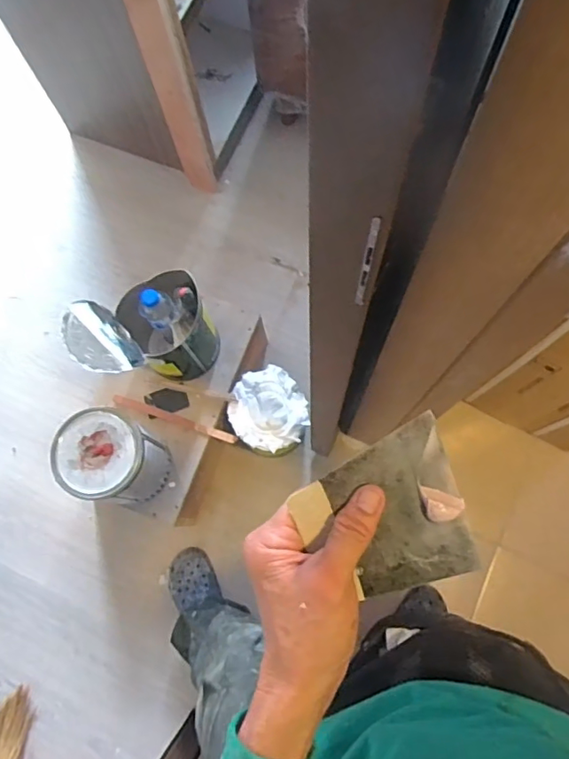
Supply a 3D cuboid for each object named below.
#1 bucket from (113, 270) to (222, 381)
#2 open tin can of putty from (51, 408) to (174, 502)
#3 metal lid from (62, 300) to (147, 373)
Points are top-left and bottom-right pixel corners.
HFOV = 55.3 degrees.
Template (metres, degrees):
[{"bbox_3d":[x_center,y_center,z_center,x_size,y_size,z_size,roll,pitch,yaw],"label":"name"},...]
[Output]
[{"bbox_3d":[-0.230,-0.113,1.115,0.161,0.210,0.171,-1,75,3],"label":"bucket"},{"bbox_3d":[-0.329,0.158,1.052,0.157,0.216,0.152,-1,75,3],"label":"open tin can of putty"},{"bbox_3d":[-0.322,-0.073,0.952,0.147,0.030,0.119,51,42,6],"label":"metal lid"}]

